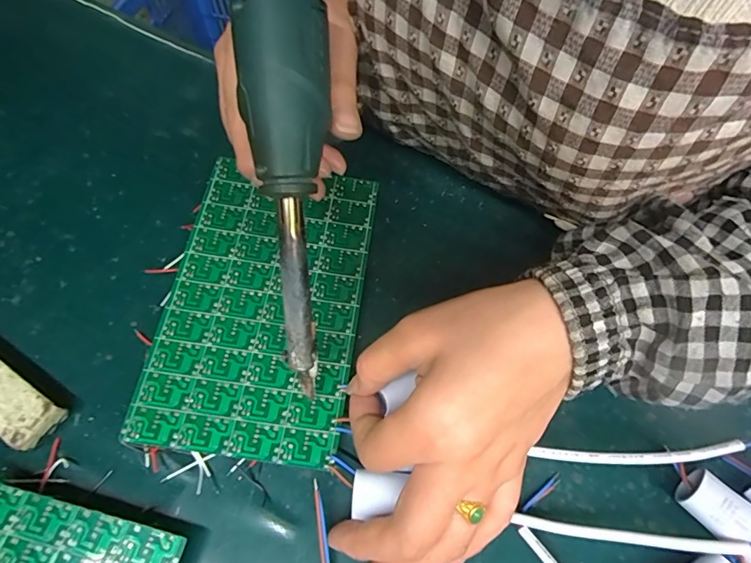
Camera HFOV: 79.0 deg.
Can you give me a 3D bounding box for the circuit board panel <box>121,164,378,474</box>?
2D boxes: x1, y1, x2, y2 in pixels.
[{"bbox_3d":[-0.068,0.009,0.280,0.113,0.004,0.182,9,65,0],"label":"circuit board panel"}]

